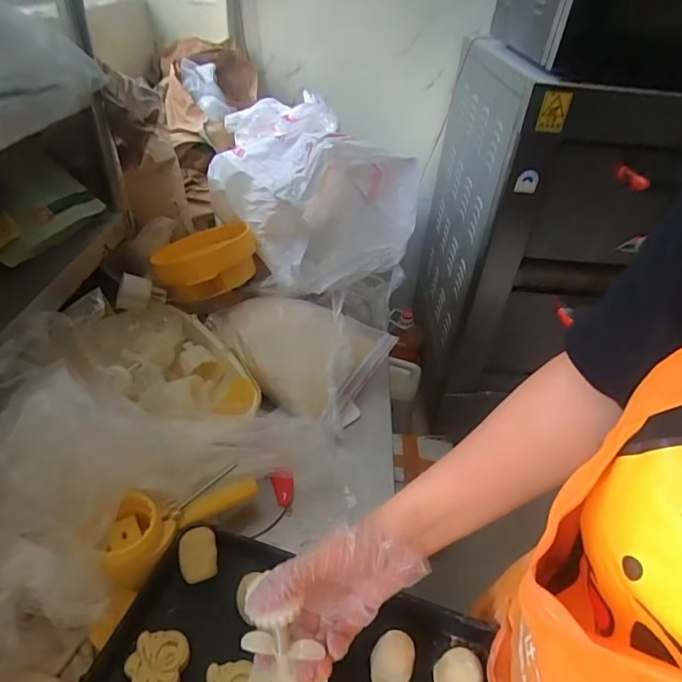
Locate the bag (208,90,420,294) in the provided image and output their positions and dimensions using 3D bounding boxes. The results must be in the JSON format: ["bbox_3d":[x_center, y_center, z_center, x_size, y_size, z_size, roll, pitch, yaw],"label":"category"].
[{"bbox_3d":[-0.097,-0.361,1.096,0.385,0.259,0.572,-6,40,-16],"label":"bag"}]

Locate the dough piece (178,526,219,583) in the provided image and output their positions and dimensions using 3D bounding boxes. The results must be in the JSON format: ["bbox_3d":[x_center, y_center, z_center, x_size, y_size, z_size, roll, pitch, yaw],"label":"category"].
[{"bbox_3d":[-0.170,0.251,0.563,0.042,0.006,0.061,-7,56,-16],"label":"dough piece"}]

